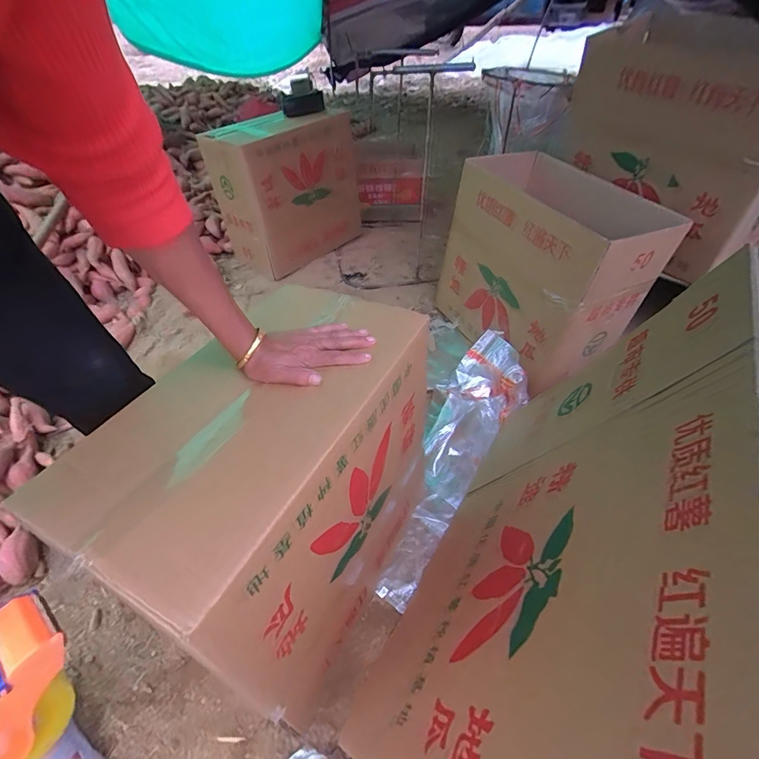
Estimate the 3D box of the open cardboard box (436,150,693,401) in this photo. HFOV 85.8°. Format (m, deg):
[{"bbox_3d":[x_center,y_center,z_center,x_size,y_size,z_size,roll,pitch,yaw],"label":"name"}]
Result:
[{"bbox_3d":[0.439,-0.306,1.119,0.345,0.415,0.509,-19,47,-19],"label":"open cardboard box"}]

